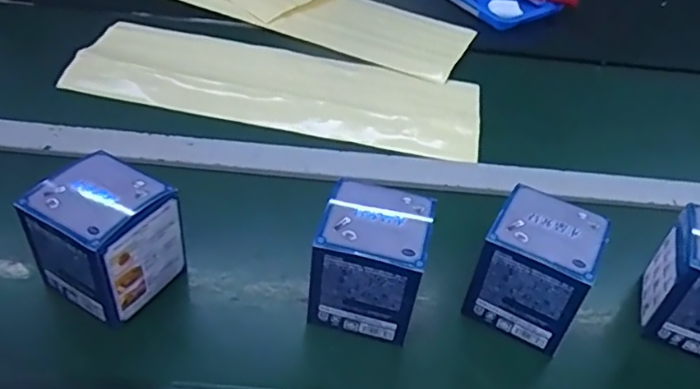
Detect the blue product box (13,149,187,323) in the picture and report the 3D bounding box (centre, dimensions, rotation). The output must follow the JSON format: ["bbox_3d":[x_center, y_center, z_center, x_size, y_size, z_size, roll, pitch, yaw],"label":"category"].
[{"bbox_3d":[-0.190,0.035,0.459,0.083,0.097,0.082,23,43,18],"label":"blue product box"}]

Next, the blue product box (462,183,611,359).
[{"bbox_3d":[0.151,0.060,0.480,0.082,0.094,0.075,23,43,19],"label":"blue product box"}]

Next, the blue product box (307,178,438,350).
[{"bbox_3d":[0.017,0.053,0.468,0.082,0.096,0.076,12,41,7],"label":"blue product box"}]

